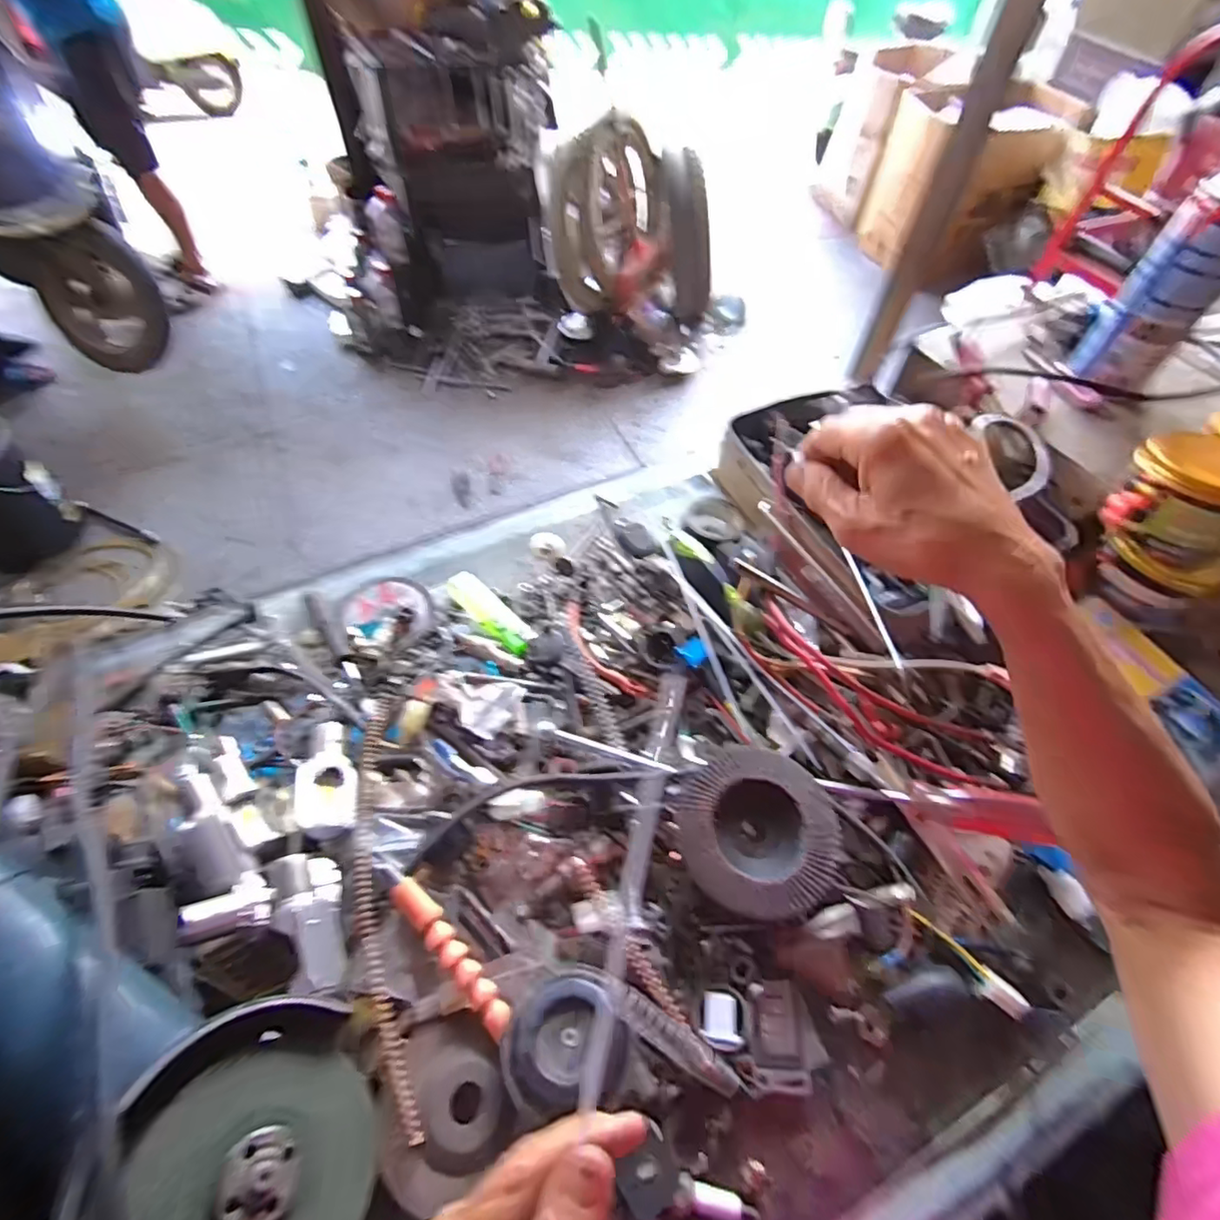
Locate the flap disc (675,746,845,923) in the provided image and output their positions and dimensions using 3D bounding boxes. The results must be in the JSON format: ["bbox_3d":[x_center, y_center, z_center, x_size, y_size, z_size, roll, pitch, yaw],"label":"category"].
[{"bbox_3d":[0.091,0.134,0.359,0.100,0.018,0.092,1,57,-2],"label":"flap disc"}]

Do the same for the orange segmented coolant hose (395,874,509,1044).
[{"bbox_3d":[-0.087,0.189,0.324,0.093,0.016,0.019,50,34,10],"label":"orange segmented coolant hose"}]

